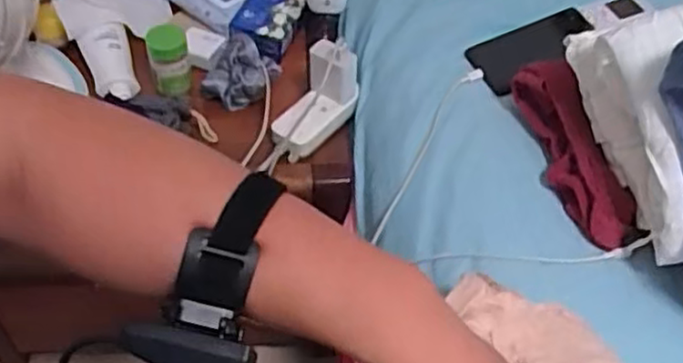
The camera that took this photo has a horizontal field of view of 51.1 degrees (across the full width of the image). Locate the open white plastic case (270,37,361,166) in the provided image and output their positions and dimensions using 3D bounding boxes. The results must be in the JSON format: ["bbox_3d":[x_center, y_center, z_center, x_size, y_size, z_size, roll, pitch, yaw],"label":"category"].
[{"bbox_3d":[-0.030,-0.095,0.807,0.049,0.101,0.116,28,53,20],"label":"open white plastic case"}]

